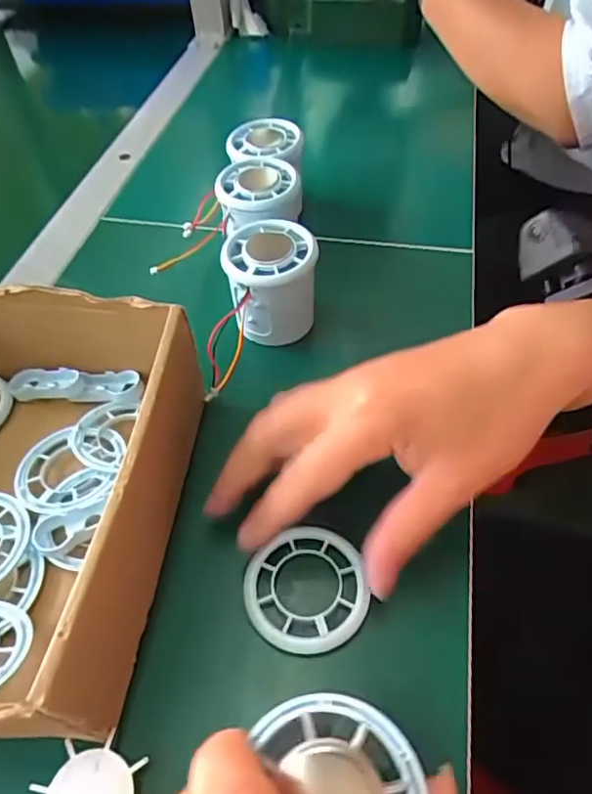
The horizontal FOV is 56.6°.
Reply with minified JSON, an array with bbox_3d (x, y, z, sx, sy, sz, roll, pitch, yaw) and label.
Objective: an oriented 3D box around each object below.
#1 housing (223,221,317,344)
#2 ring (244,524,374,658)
[{"bbox_3d":[-0.014,-0.072,0.343,0.055,0.057,0.051,-2,53,3],"label":"housing"},{"bbox_3d":[0.004,0.088,0.255,0.056,0.008,0.056,-2,53,3],"label":"ring"}]

